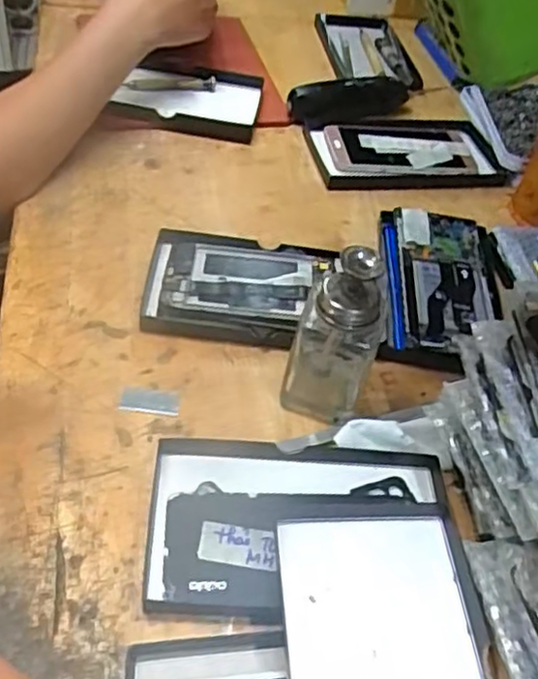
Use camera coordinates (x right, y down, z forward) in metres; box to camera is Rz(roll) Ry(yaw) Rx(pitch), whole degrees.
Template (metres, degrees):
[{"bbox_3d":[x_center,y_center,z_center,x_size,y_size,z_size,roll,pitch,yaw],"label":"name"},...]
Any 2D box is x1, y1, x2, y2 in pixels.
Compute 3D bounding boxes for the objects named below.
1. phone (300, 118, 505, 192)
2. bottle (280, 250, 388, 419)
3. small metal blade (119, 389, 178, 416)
[{"bbox_3d":[0.138,-0.192,0.711,0.188,0.021,0.108,-3,48,-12],"label":"phone"},{"bbox_3d":[0.045,-0.004,0.448,0.054,0.119,0.048,13,47,4],"label":"bottle"},{"bbox_3d":[-0.081,0.041,0.468,0.039,0.004,0.022,5,47,-5],"label":"small metal blade"}]

